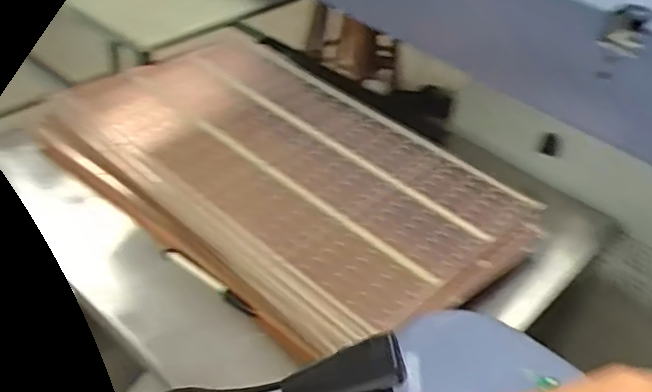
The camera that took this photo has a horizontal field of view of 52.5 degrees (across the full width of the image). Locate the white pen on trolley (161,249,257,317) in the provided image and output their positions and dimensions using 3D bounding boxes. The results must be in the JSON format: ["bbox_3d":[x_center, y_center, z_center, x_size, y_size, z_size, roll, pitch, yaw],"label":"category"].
[{"bbox_3d":[-0.133,0.098,0.758,0.141,0.012,0.013,29,44,24],"label":"white pen on trolley"}]

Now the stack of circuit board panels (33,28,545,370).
[{"bbox_3d":[-0.057,-0.040,0.888,0.630,0.059,0.387,32,45,27],"label":"stack of circuit board panels"}]

